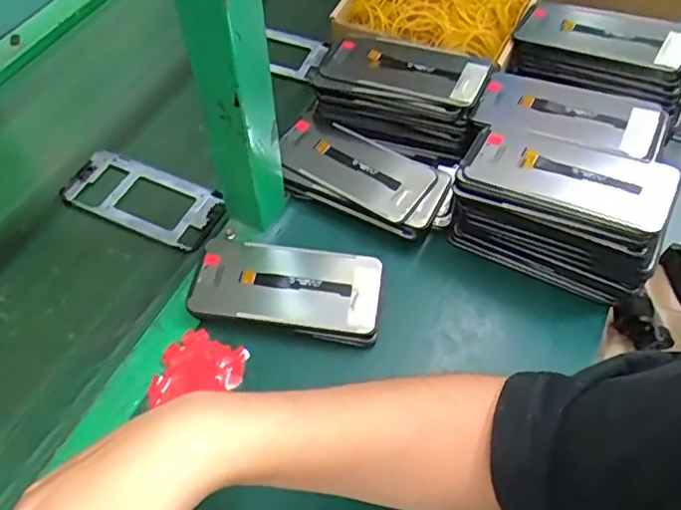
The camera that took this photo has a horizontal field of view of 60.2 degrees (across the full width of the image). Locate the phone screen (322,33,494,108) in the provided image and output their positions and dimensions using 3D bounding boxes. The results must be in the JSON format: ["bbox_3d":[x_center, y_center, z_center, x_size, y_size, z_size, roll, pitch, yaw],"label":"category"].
[{"bbox_3d":[0.059,-0.184,0.577,0.162,0.011,0.066,18,62,18],"label":"phone screen"}]

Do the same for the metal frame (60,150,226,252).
[{"bbox_3d":[-0.194,-0.056,0.581,0.160,0.005,0.076,20,58,14],"label":"metal frame"}]

